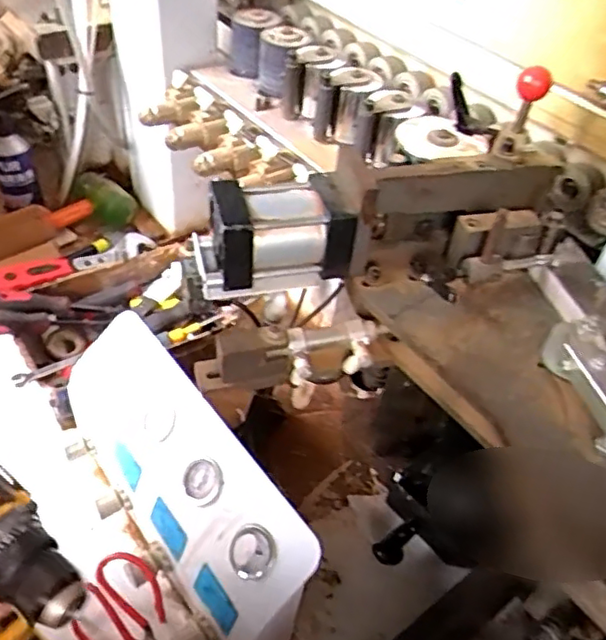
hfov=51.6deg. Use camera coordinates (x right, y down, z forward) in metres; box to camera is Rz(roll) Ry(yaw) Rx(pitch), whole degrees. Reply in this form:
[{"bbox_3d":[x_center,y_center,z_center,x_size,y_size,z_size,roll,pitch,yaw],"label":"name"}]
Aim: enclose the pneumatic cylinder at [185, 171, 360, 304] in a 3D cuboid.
[{"bbox_3d":[-0.031,-0.082,0.586,0.136,0.078,0.074,-12,48,-17],"label":"pneumatic cylinder"}]

